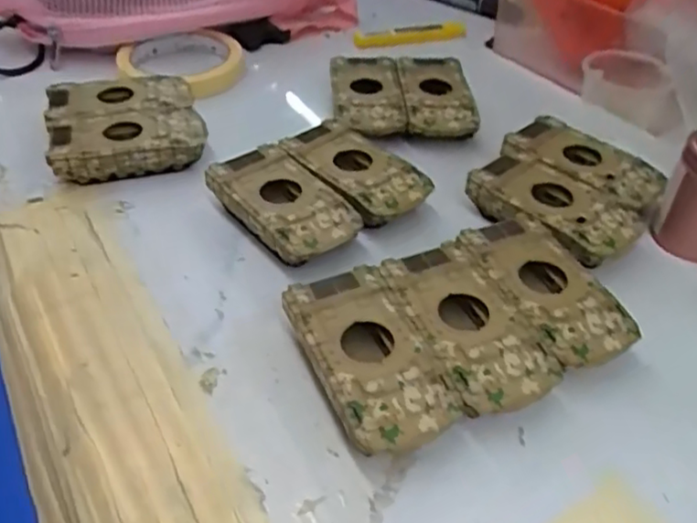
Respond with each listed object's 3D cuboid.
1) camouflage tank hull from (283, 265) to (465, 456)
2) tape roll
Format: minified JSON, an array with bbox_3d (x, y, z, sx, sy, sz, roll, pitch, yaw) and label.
[{"bbox_3d":[0.008,0.048,0.302,0.049,0.027,0.095,-15,45,-18],"label":"camouflage tank hull"},{"bbox_3d":[-0.135,-0.163,0.533,0.098,0.021,0.098,1,42,-1],"label":"tape roll"}]

